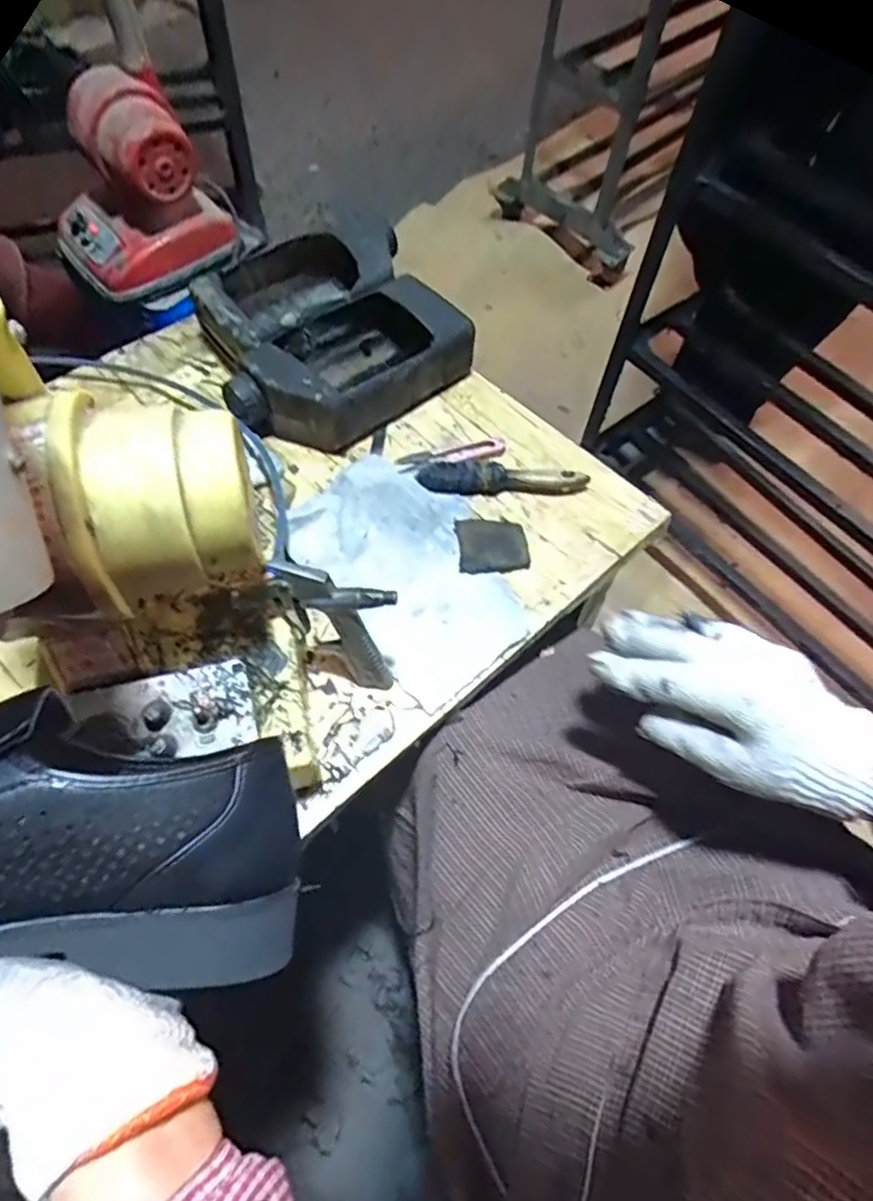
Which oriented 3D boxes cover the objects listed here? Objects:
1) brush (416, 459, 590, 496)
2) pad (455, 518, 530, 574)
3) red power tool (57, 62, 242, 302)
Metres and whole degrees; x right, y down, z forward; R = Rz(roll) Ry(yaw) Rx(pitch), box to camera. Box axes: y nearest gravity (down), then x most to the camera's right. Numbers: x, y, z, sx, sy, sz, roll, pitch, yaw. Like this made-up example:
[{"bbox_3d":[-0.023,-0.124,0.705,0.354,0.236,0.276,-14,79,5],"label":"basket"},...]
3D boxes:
[{"bbox_3d":[0.061,-0.109,0.589,0.151,0.022,0.033,7,61,1],"label":"brush"},{"bbox_3d":[0.048,-0.048,0.554,0.059,0.012,0.051,-4,61,-5],"label":"pad"},{"bbox_3d":[-0.417,-0.567,0.894,0.238,0.209,0.153,-23,64,-15],"label":"red power tool"}]

